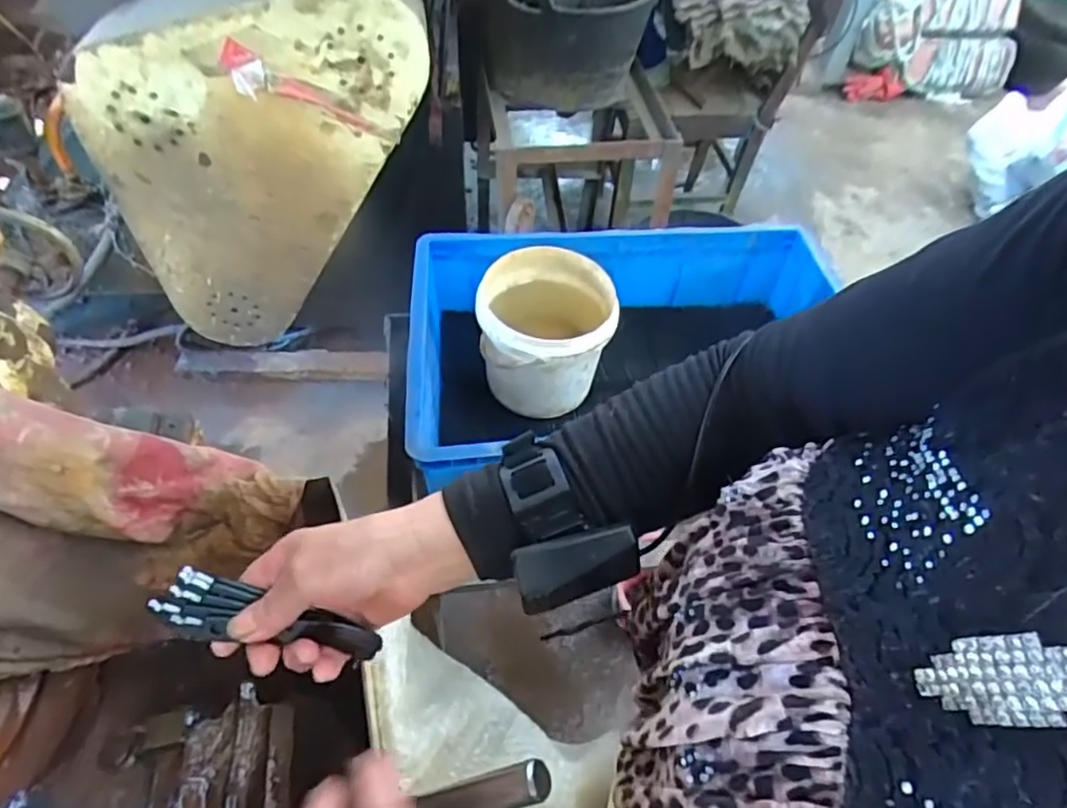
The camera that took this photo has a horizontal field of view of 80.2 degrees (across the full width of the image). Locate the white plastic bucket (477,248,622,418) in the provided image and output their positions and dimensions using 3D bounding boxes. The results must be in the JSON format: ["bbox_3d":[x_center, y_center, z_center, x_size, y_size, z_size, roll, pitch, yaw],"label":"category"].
[{"bbox_3d":[0.014,-0.079,0.769,0.152,0.155,0.149,2,51,-1],"label":"white plastic bucket"}]

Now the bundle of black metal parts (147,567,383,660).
[{"bbox_3d":[-0.158,0.126,0.377,0.133,0.023,0.033,10,51,0],"label":"bundle of black metal parts"}]

